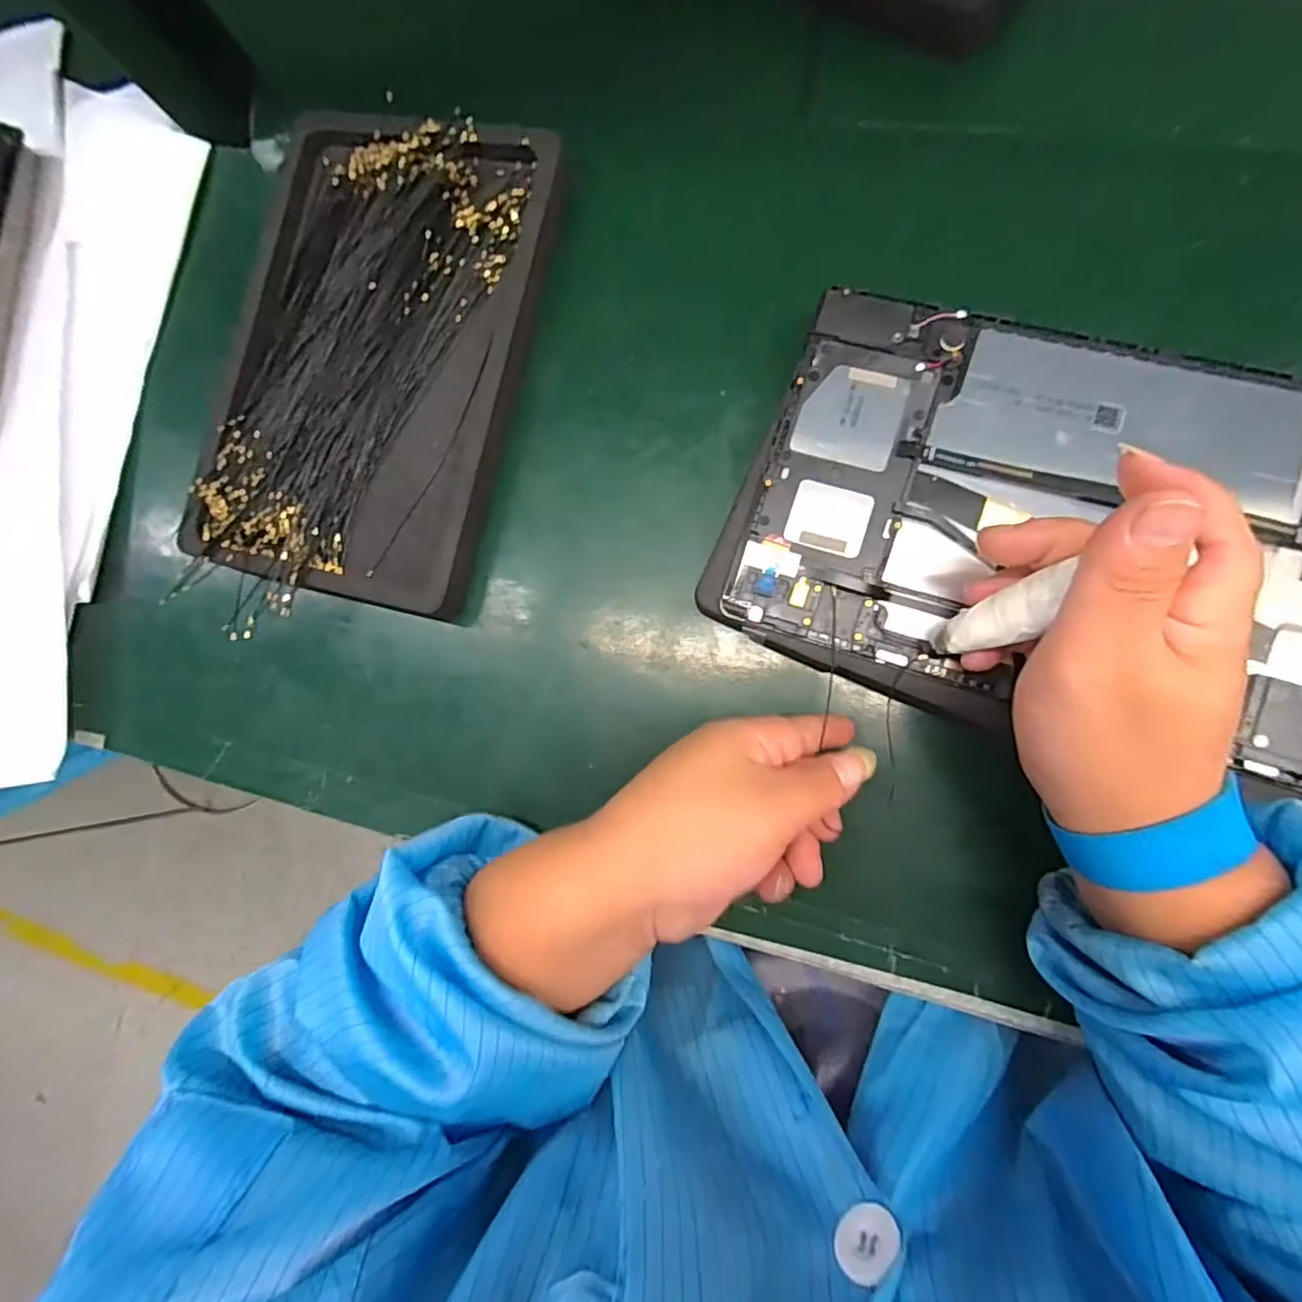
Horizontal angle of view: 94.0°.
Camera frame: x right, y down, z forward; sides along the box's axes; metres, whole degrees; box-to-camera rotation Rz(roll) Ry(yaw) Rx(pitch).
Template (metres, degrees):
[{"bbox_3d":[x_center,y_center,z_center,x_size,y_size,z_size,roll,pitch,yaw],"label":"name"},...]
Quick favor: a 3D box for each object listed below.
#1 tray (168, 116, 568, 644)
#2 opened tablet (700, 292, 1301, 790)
[{"bbox_3d":[-0.142,-0.142,0.307,0.151,0.023,0.253,11,88,10],"label":"tray"},{"bbox_3d":[0.159,-0.048,0.242,0.243,0.015,0.161,20,91,9],"label":"opened tablet"}]

